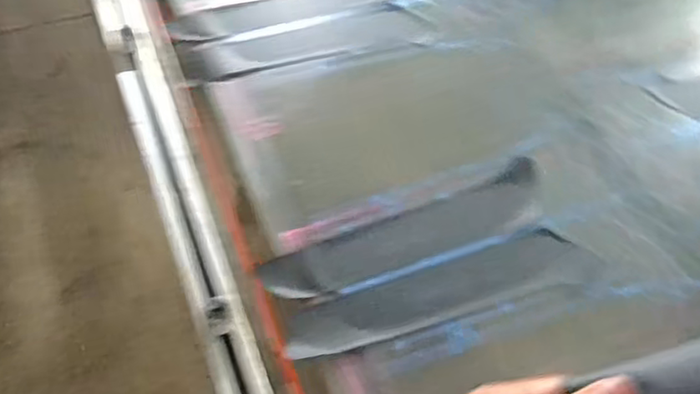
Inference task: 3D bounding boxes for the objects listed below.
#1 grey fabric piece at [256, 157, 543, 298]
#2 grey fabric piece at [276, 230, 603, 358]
[{"bbox_3d":[0.086,0.049,0.851,0.395,0.028,0.088,-19,58,-17],"label":"grey fabric piece"},{"bbox_3d":[0.121,0.117,0.814,0.408,0.019,0.077,-13,57,-14],"label":"grey fabric piece"}]

